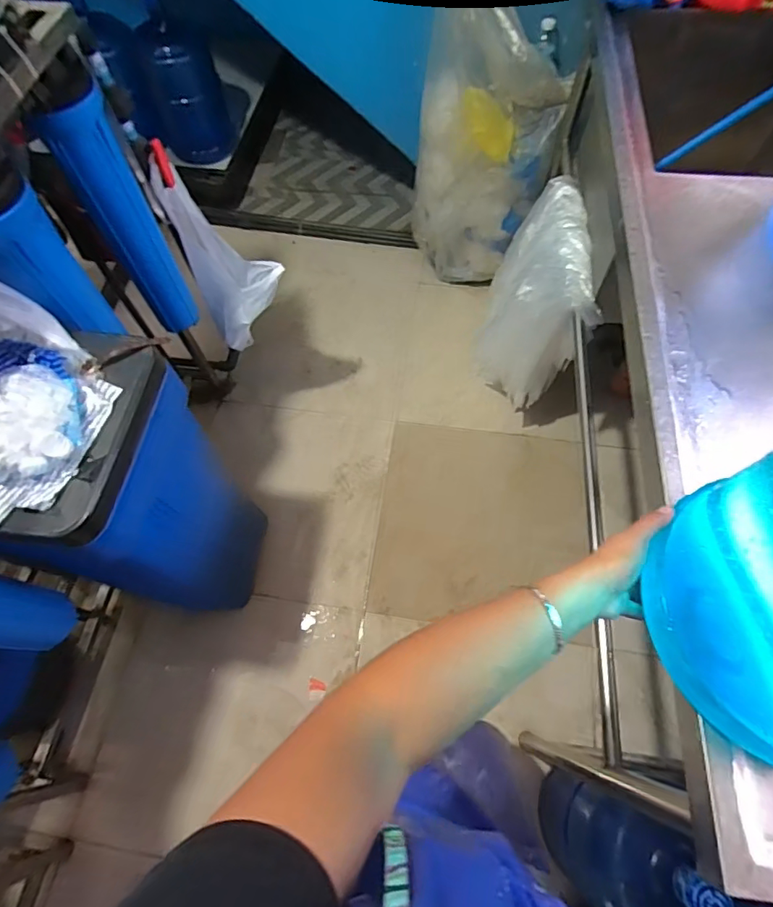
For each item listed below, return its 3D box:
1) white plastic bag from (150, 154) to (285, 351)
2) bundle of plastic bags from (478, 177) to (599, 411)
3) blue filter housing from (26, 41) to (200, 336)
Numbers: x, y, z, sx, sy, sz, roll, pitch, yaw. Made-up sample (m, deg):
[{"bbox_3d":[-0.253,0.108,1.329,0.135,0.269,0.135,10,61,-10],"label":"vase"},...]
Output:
[{"bbox_3d":[-0.368,-0.440,1.167,0.182,0.386,0.203,-25,66,-10],"label":"white plastic bag"},{"bbox_3d":[0.368,-0.383,1.313,0.176,0.494,0.427,2,65,3],"label":"bundle of plastic bags"},{"bbox_3d":[-0.496,-0.455,0.954,0.103,0.512,0.113,-25,66,-10],"label":"blue filter housing"}]

